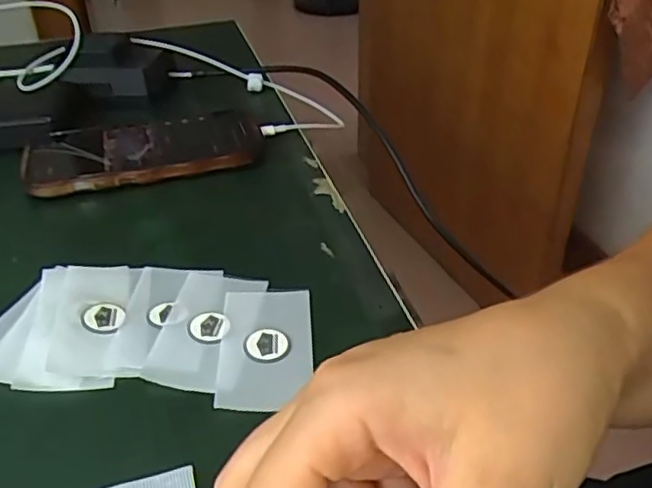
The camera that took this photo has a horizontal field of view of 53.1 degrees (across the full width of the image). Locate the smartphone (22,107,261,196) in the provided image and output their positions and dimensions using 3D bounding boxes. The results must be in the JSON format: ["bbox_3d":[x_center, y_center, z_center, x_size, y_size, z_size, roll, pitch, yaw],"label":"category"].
[{"bbox_3d":[-0.121,-0.064,0.440,0.151,0.015,0.078,-9,36,-11],"label":"smartphone"}]

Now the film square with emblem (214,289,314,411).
[{"bbox_3d":[-0.027,0.043,0.290,0.040,0.004,0.074,-2,35,-1],"label":"film square with emblem"}]

